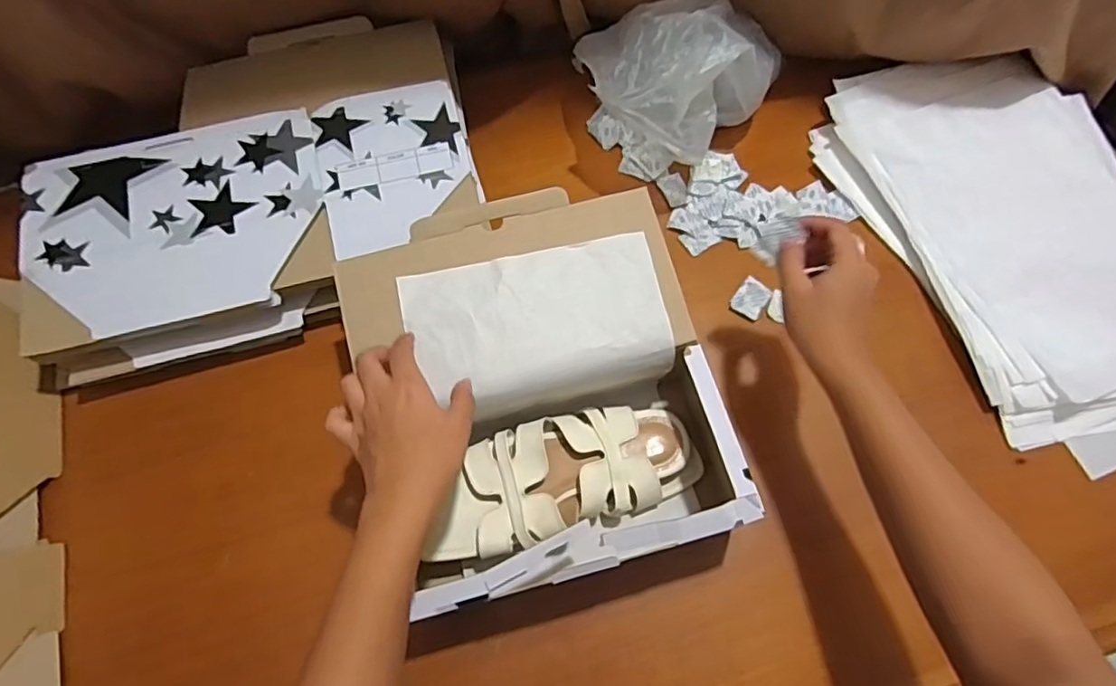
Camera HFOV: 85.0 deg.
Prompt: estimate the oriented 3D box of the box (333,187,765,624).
[{"bbox_3d":[-0.016,0.040,0.526,0.264,0.117,0.302,-14,68,-6],"label":"box"}]

